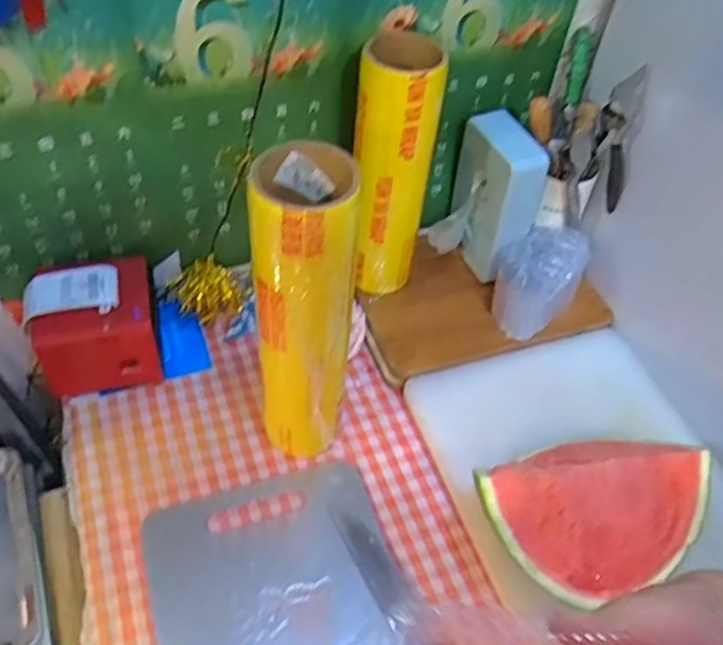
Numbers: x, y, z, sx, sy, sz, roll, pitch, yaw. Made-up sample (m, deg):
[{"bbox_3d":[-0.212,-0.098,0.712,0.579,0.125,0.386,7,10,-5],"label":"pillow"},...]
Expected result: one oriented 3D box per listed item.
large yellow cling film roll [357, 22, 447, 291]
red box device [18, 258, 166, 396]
[{"bbox_3d":[0.035,-0.176,0.806,0.091,0.300,0.097,3,50,-3],"label":"large yellow cling film roll"},{"bbox_3d":[-0.309,0.002,0.803,0.131,0.126,0.124,-9,51,-13],"label":"red box device"}]

